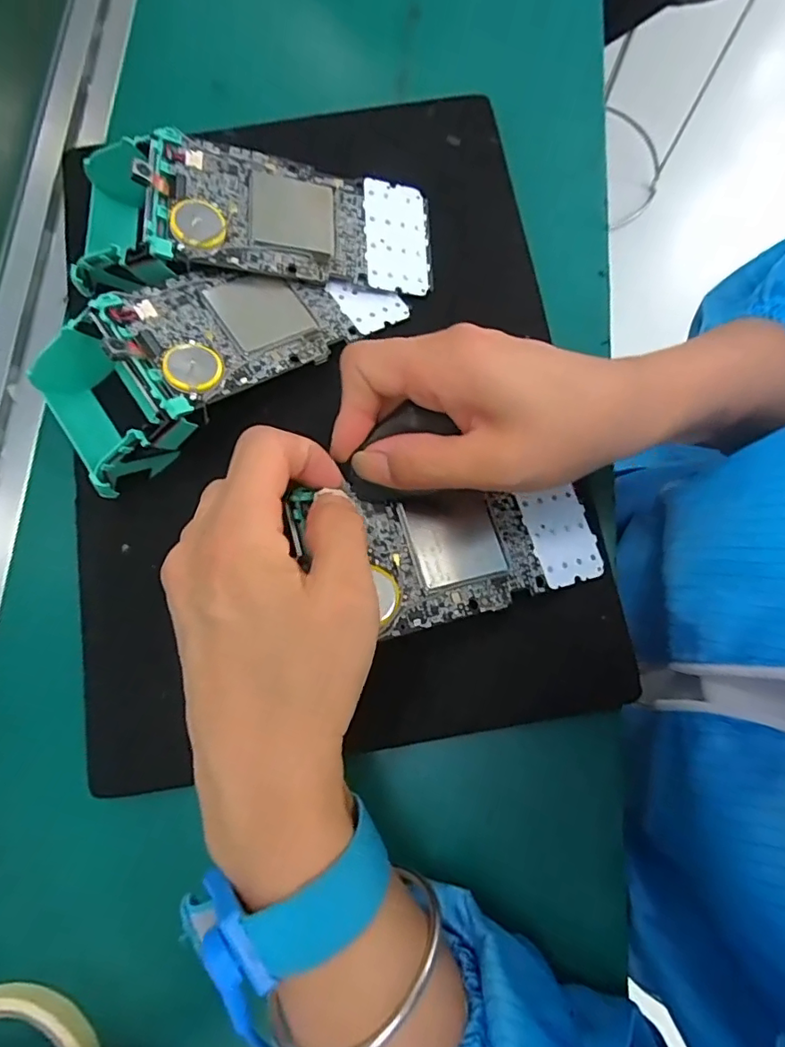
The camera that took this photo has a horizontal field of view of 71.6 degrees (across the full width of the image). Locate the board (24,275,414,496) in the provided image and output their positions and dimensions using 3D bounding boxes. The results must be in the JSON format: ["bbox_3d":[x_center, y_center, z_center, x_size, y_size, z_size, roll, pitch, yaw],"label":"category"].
[{"bbox_3d":[-0.079,-0.088,0.252,0.170,0.044,0.075,-35,81,-4],"label":"board"}]

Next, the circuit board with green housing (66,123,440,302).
[{"bbox_3d":[-0.065,-0.150,0.276,0.170,0.045,0.072,-1,77,-12],"label":"circuit board with green housing"}]

